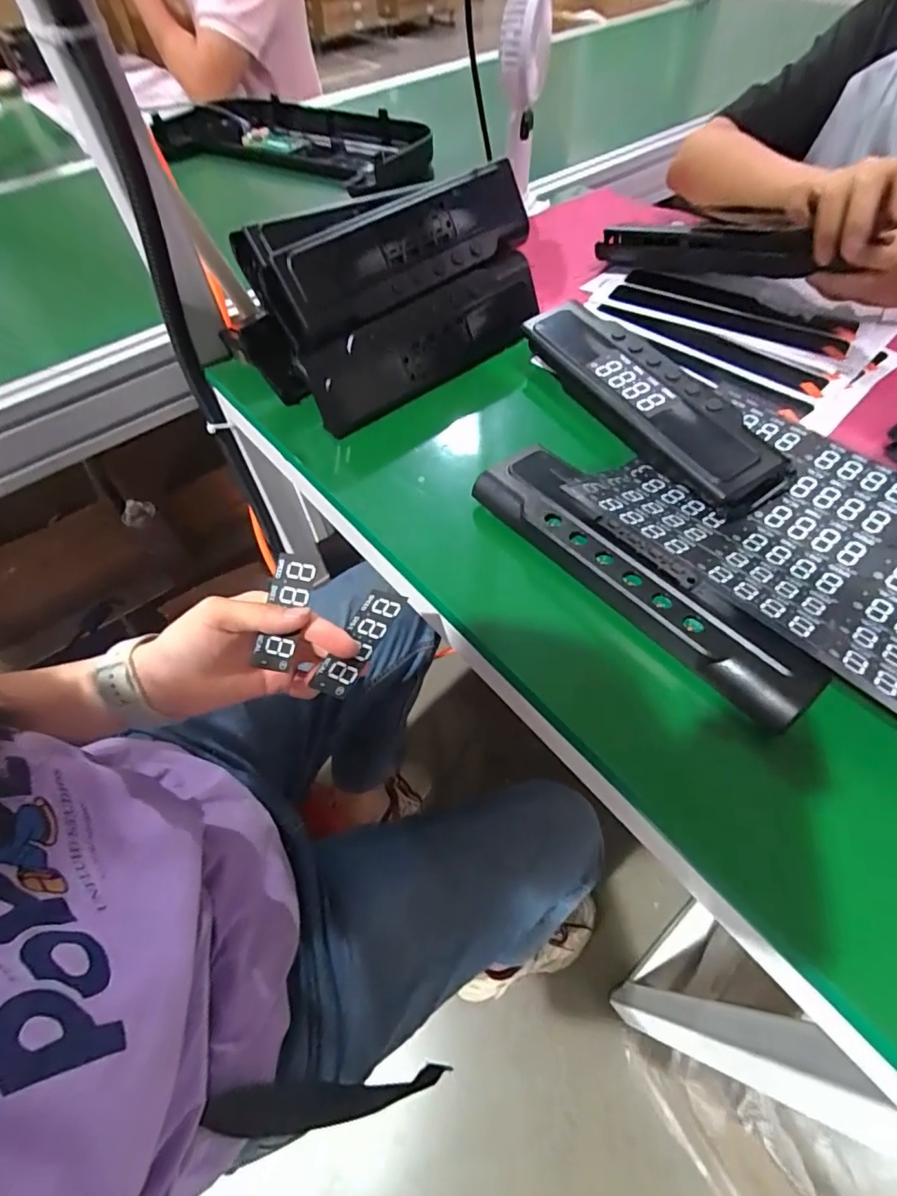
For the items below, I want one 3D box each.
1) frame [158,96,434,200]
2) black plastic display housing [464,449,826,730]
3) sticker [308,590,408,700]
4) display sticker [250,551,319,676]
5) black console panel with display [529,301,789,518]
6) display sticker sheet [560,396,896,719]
[{"bbox_3d":[-0.256,-0.755,0.863,0.502,0.072,0.168,25,60,20],"label":"frame"},{"bbox_3d":[0.116,-0.016,0.335,0.059,0.032,0.239,-33,59,-18],"label":"black plastic display housing"},{"bbox_3d":[-0.056,0.026,0.323,0.032,0.005,0.075,13,59,31],"label":"sticker"},{"bbox_3d":[-0.105,0.008,0.331,0.030,0.005,0.073,6,75,16],"label":"display sticker"},{"bbox_3d":[0.156,-0.161,0.418,0.068,0.041,0.247,-29,58,-15],"label":"black console panel with display"},{"bbox_3d":[0.242,-0.043,0.343,0.204,0.031,0.260,-39,61,-21],"label":"display sticker sheet"}]

